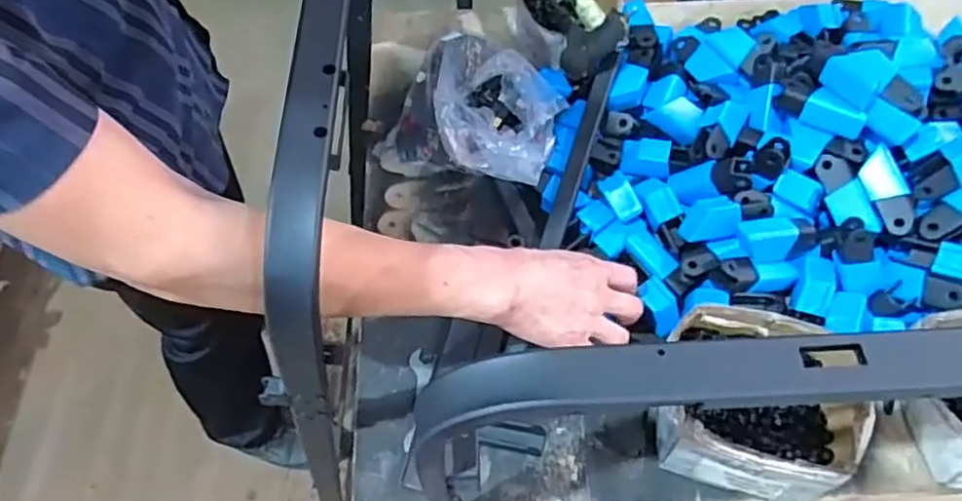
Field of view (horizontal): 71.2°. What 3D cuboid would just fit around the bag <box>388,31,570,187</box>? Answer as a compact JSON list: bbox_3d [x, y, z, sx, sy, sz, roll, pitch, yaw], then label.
[{"bbox_3d":[0.002,-0.148,0.730,0.188,0.085,0.150,30,66,16],"label":"bag"}]

